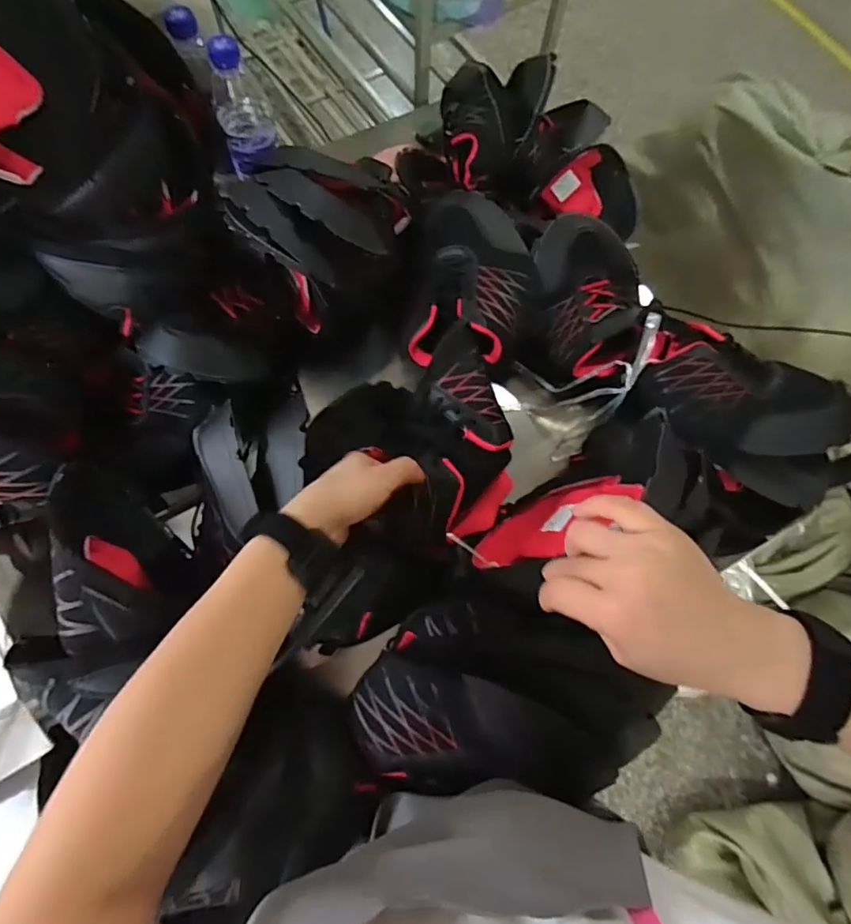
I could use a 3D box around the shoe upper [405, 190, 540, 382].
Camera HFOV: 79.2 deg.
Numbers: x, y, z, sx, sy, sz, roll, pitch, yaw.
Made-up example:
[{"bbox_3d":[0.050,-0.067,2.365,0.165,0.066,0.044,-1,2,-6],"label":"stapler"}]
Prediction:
[{"bbox_3d":[0.053,-0.204,0.615,0.155,0.079,0.225,5,71,0],"label":"shoe upper"}]

